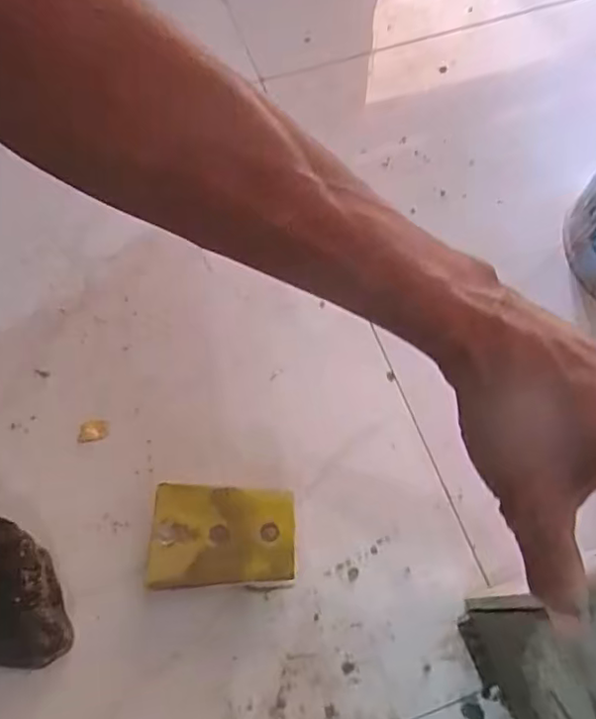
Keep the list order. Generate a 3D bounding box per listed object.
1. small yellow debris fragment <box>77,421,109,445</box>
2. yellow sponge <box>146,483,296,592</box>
[{"bbox_3d":[-0.170,0.059,0.502,0.025,0.004,0.017,-9,67,-3],"label":"small yellow debris fragment"},{"bbox_3d":[-0.055,0.135,0.456,0.104,0.038,0.071,2,67,2],"label":"yellow sponge"}]

